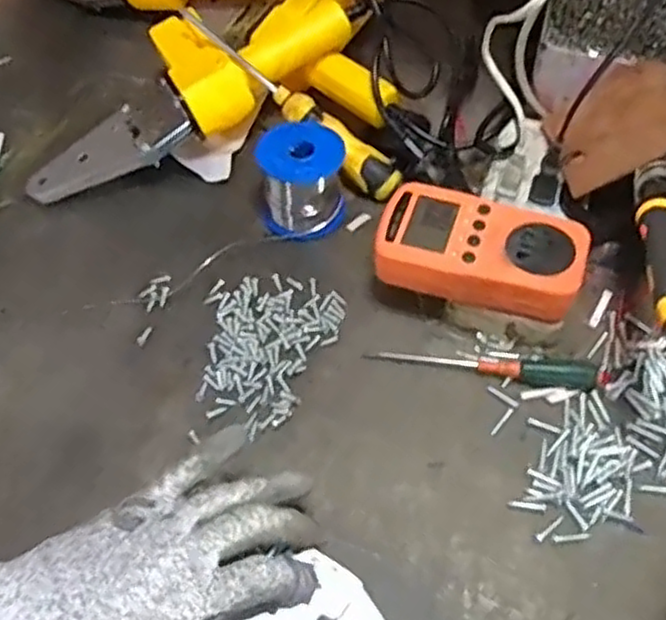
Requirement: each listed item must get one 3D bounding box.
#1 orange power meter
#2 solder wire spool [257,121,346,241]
[{"bbox_3d":[0.094,-0.037,0.460,0.124,0.033,0.063,15,58,12],"label":"orange power meter"},{"bbox_3d":[-0.024,-0.100,0.535,0.063,0.059,0.065,-1,56,1],"label":"solder wire spool"}]

